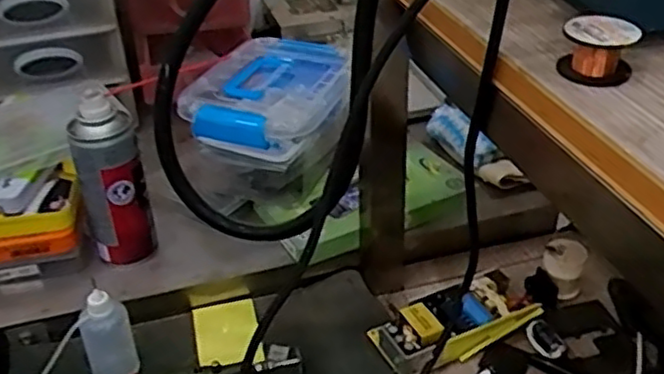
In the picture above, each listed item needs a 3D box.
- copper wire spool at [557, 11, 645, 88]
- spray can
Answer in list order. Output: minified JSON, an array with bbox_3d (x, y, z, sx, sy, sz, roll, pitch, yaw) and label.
[{"bbox_3d":[0.111,-0.058,0.291,0.029,0.022,0.029,8,35,15],"label":"copper wire spool"},{"bbox_3d":[-0.188,-0.007,0.588,0.050,0.147,0.055,-1,34,1],"label":"spray can"}]

